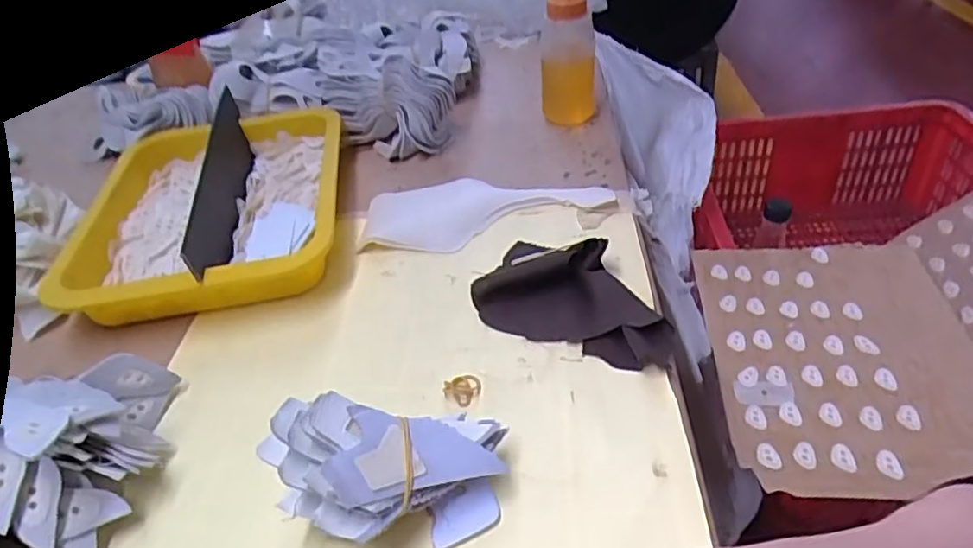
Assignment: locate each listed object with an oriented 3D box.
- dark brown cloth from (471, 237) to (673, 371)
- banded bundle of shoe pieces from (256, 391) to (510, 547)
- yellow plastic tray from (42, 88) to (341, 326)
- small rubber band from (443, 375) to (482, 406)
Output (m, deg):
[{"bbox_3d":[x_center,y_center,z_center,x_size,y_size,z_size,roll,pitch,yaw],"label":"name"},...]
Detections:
[{"bbox_3d":[0.060,0.009,0.410,0.129,0.033,0.083,14,42,26],"label":"dark brown cloth"},{"bbox_3d":[-0.047,0.092,0.300,0.110,0.058,0.062,-7,37,0],"label":"banded bundle of shoe pieces"},{"bbox_3d":[-0.217,-0.061,0.517,0.195,0.063,0.261,-10,37,-3],"label":"yellow plastic tray"},{"bbox_3d":[-0.014,0.066,0.371,0.016,0.007,0.021,20,45,32],"label":"small rubber band"}]

